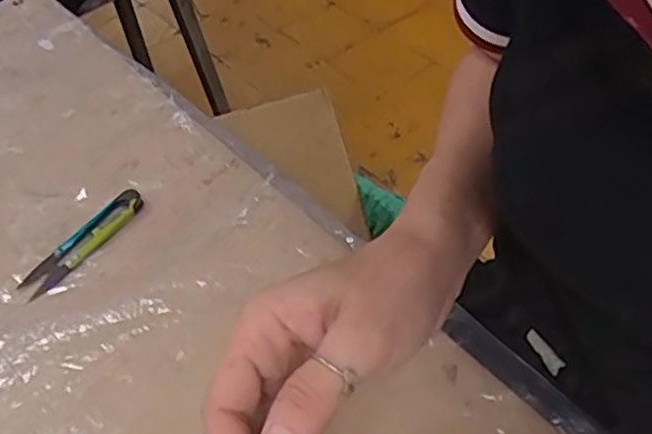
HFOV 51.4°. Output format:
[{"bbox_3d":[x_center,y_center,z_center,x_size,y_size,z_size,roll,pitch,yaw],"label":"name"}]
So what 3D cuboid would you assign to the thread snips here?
[{"bbox_3d":[-0.162,0.014,0.453,0.022,0.005,0.095,29,57,25],"label":"thread snips"}]

